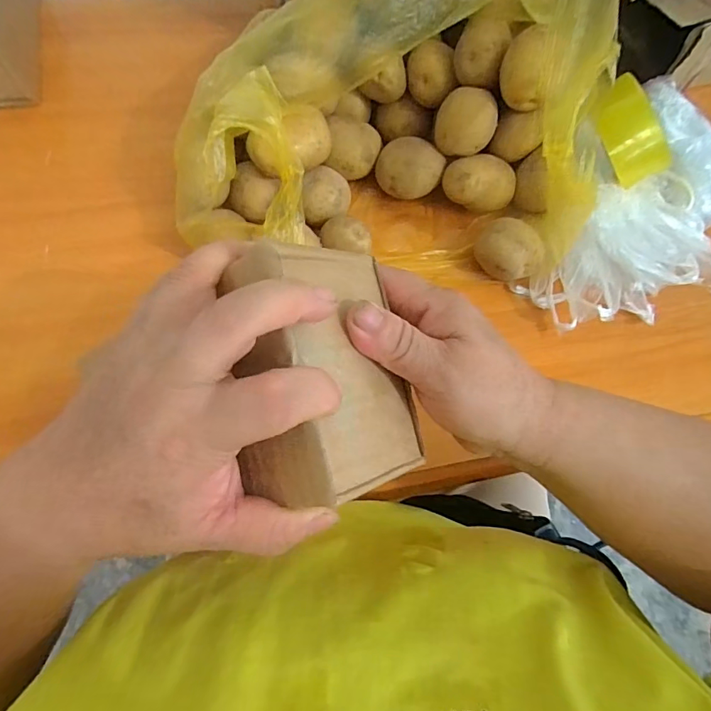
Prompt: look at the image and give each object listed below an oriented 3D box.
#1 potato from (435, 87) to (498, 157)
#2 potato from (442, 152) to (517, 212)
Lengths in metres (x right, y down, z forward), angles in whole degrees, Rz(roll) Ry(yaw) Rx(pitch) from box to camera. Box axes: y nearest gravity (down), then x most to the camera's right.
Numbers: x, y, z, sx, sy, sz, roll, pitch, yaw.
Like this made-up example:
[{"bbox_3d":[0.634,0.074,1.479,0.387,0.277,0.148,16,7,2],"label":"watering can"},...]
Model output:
[{"bbox_3d":[0.103,-0.215,0.429,0.055,0.049,0.044,19,68,5],"label":"potato"},{"bbox_3d":[0.119,-0.163,0.449,0.069,0.050,0.048,3,68,-2],"label":"potato"}]

